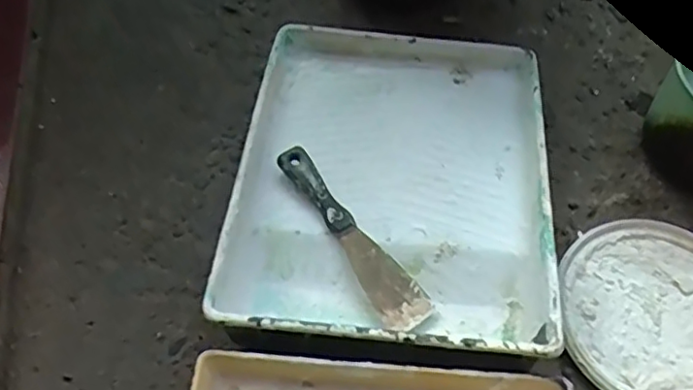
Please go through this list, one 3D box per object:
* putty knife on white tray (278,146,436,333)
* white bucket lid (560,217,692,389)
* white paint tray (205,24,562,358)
[{"bbox_3d":[0.003,0.037,0.589,0.043,0.011,0.199,-33,76,-19],"label":"putty knife on white tray"},{"bbox_3d":[0.280,0.104,0.569,0.168,0.011,0.180,-1,60,1],"label":"white bucket lid"},{"bbox_3d":[0.045,-0.024,0.611,0.283,0.075,0.369,5,61,4],"label":"white paint tray"}]

